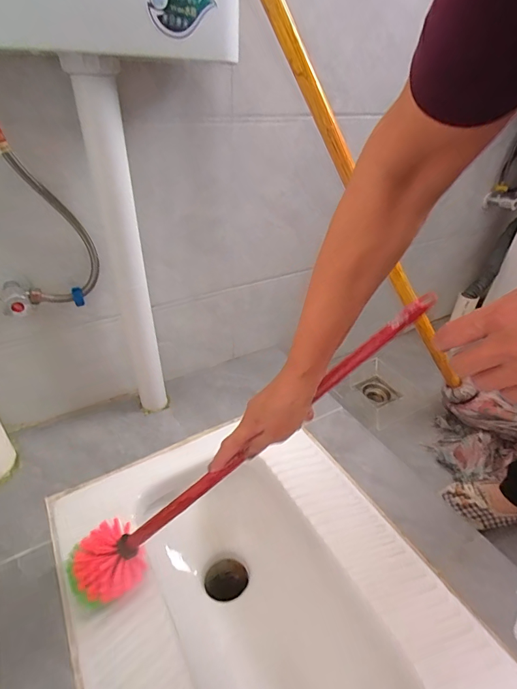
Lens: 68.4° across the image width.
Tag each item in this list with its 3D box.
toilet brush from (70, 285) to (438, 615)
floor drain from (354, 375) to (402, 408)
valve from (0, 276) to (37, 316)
[{"bbox_3d":[-0.004,0.126,0.453,0.520,0.071,0.079,-39,41,4],"label":"toilet brush"},{"bbox_3d":[0.310,0.128,1.010,0.102,0.024,0.096,-18,40,-27],"label":"floor drain"},{"bbox_3d":[-0.338,-0.064,0.531,0.047,0.036,0.089,-21,42,-31],"label":"valve"}]

